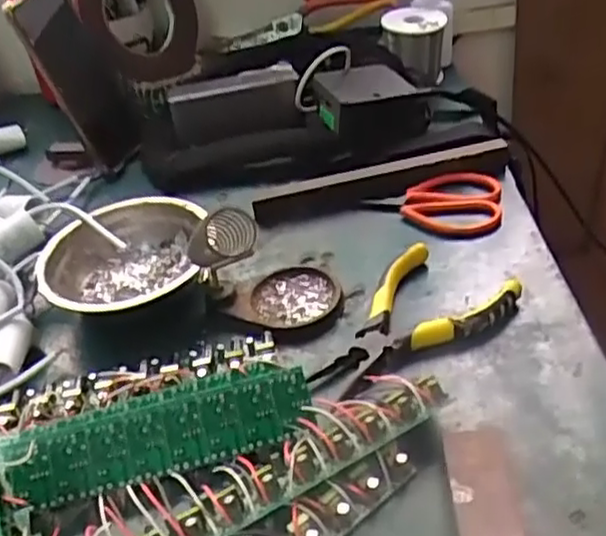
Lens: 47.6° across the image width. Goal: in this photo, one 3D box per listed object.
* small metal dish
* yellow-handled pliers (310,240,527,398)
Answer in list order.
[{"bbox_3d":[-0.011,0.020,0.479,0.070,0.010,0.053,2,39,14],"label":"small metal dish"},{"bbox_3d":[0.066,0.033,0.433,0.131,0.017,0.081,-36,45,-30],"label":"yellow-handled pliers"}]

